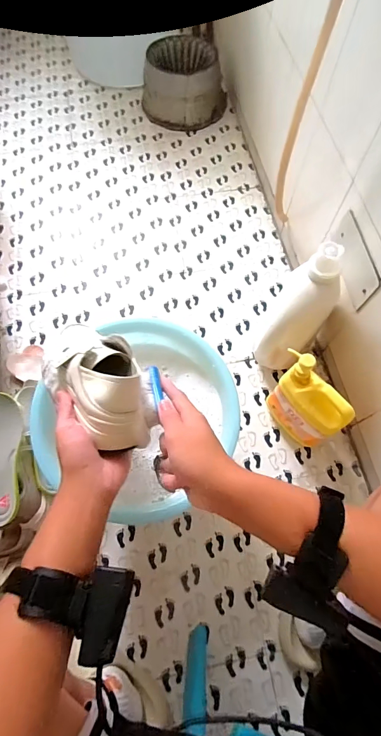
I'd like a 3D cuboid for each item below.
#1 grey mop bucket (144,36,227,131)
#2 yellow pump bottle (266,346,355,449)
[{"bbox_3d":[-0.019,-0.968,1.213,0.290,0.177,0.229,-1,68,-2],"label":"grey mop bucket"},{"bbox_3d":[0.234,0.079,0.749,0.065,0.255,0.163,-28,72,-13],"label":"yellow pump bottle"}]

